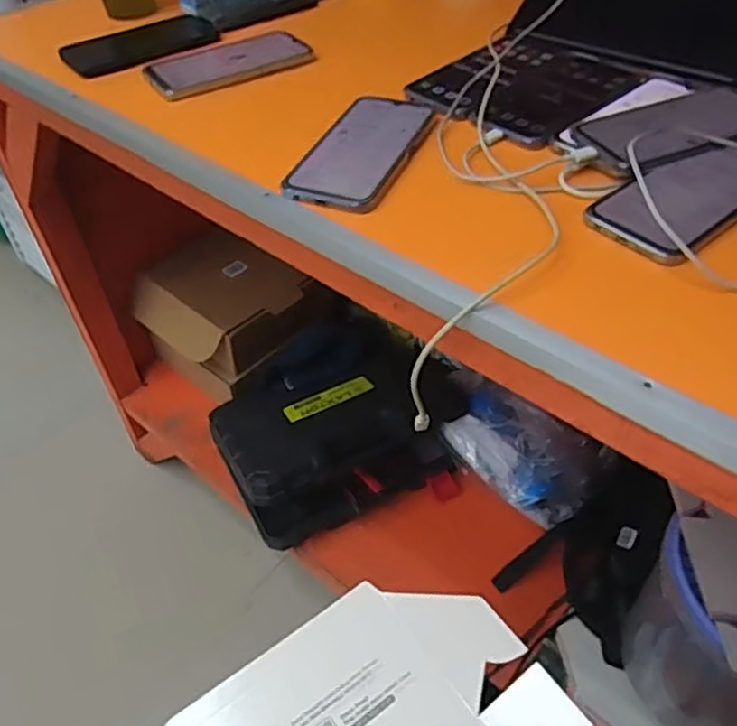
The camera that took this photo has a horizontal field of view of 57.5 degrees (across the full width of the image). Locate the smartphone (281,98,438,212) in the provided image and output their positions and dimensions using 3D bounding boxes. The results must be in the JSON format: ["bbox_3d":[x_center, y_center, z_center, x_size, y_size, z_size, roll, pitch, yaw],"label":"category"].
[{"bbox_3d":[-0.003,-0.184,0.581,0.081,0.017,0.172,16,49,16],"label":"smartphone"}]

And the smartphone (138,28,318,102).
[{"bbox_3d":[-0.143,-0.316,0.707,0.170,0.016,0.079,-25,51,-20],"label":"smartphone"}]

